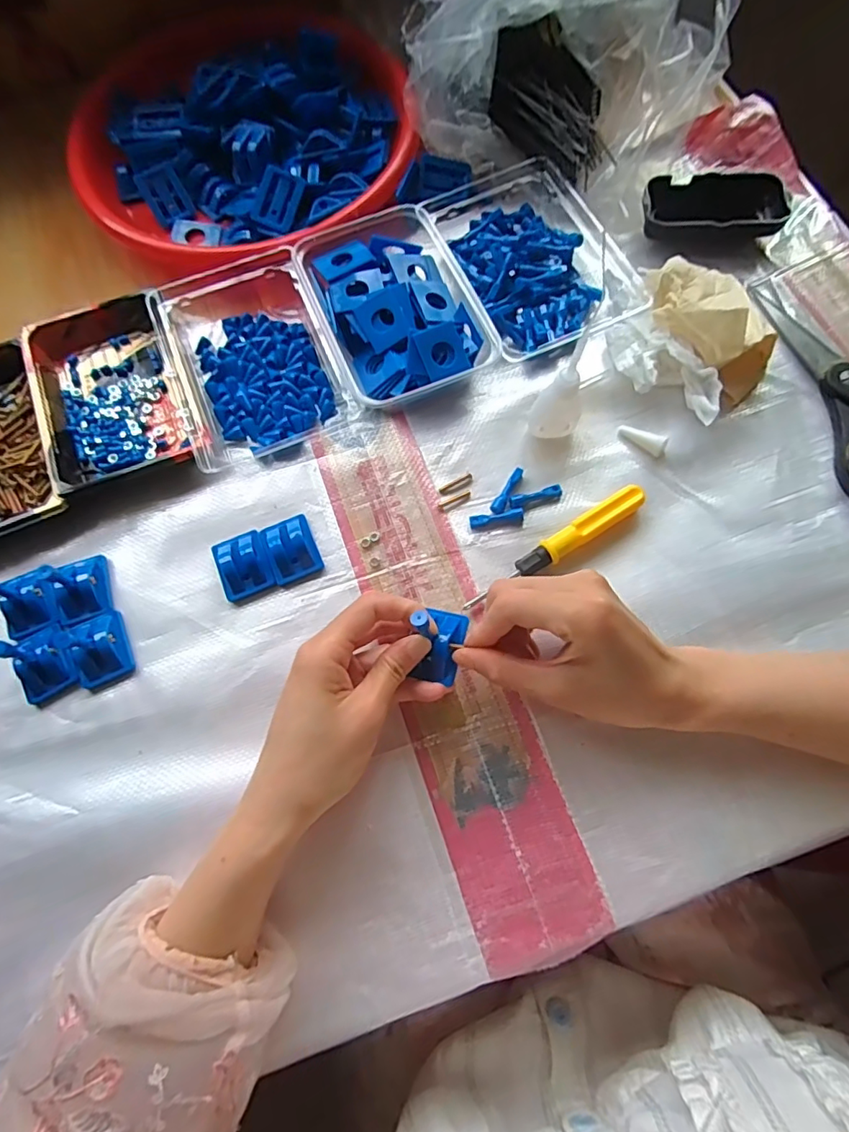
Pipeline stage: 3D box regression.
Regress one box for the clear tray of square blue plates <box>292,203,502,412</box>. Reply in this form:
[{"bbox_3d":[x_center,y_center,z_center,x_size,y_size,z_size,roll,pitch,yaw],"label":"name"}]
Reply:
[{"bbox_3d":[-0.024,-0.194,0.414,0.108,0.035,0.160,-23,72,-5],"label":"clear tray of square blue plates"}]

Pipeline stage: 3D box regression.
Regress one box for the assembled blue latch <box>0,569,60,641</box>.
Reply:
[{"bbox_3d":[-0.263,0.021,0.347,0.030,0.039,0.039,-16,72,-3],"label":"assembled blue latch"}]

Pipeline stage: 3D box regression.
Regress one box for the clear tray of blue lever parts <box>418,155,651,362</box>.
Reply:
[{"bbox_3d":[0.080,-0.252,0.432,0.109,0.031,0.186,-24,72,-5],"label":"clear tray of blue lever parts"}]

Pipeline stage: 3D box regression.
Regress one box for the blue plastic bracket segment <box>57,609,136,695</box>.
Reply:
[{"bbox_3d":[-0.212,0.054,0.349,0.034,0.020,0.045,-24,72,-5],"label":"blue plastic bracket segment"}]

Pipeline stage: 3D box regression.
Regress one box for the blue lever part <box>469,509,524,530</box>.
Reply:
[{"bbox_3d":[0.050,-0.033,0.376,0.037,0.007,0.010,-5,72,1],"label":"blue lever part"}]

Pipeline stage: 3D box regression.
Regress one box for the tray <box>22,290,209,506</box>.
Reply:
[{"bbox_3d":[-0.235,-0.133,0.406,0.107,0.029,0.164,-22,72,-5],"label":"tray"}]

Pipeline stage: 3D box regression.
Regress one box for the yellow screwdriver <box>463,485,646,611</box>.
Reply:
[{"bbox_3d":[0.087,-0.011,0.363,0.141,0.015,0.016,-32,73,-8],"label":"yellow screwdriver"}]

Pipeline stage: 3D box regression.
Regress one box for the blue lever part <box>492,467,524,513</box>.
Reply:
[{"bbox_3d":[0.059,-0.054,0.384,0.010,0.005,0.039,26,75,10],"label":"blue lever part"}]

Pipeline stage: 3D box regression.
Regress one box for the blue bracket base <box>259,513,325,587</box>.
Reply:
[{"bbox_3d":[-0.092,-0.014,0.373,0.034,0.017,0.046,-20,72,-4],"label":"blue bracket base"}]

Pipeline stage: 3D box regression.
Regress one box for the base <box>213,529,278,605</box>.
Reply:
[{"bbox_3d":[-0.125,-0.003,0.371,0.036,0.015,0.044,-21,72,-4],"label":"base"}]

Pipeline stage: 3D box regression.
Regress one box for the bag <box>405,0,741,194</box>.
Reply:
[{"bbox_3d":[0.096,-0.409,0.430,0.269,0.098,0.145,15,73,7],"label":"bag"}]

